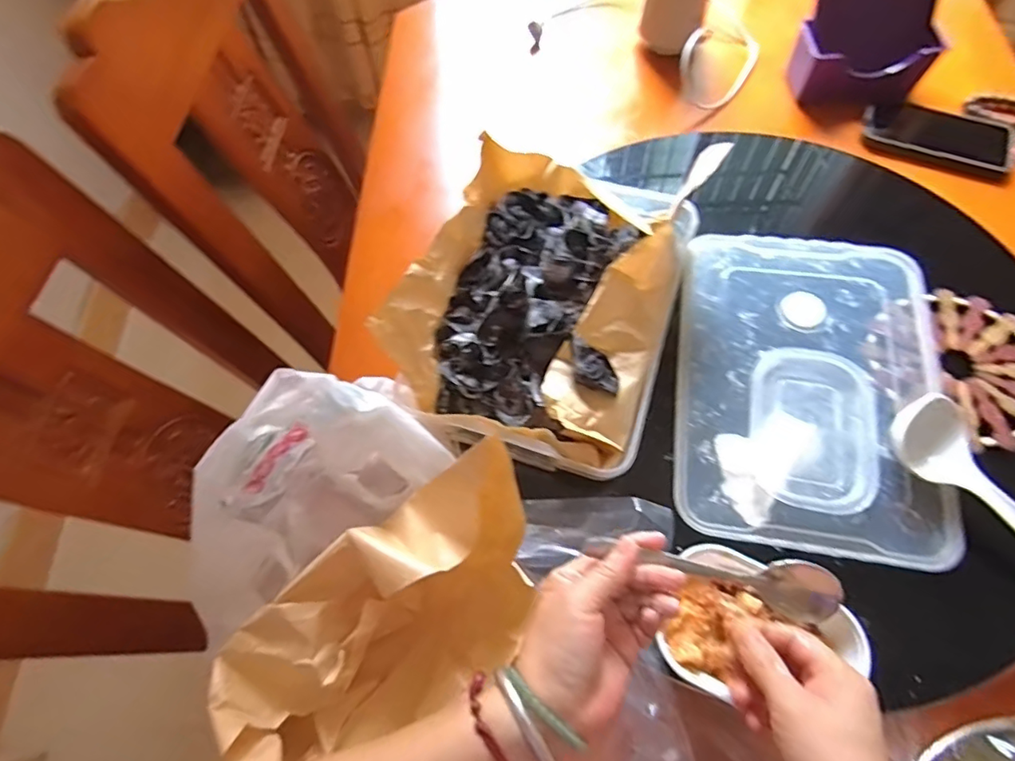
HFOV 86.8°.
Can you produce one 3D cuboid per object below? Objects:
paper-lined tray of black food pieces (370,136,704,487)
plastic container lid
[{"bbox_3d":[0.037,-0.096,0.524,0.249,0.075,0.332,16,67,10],"label":"paper-lined tray of black food pieces"},{"bbox_3d":[0.286,-0.009,0.506,0.233,0.020,0.325,7,65,6],"label":"plastic container lid"}]

